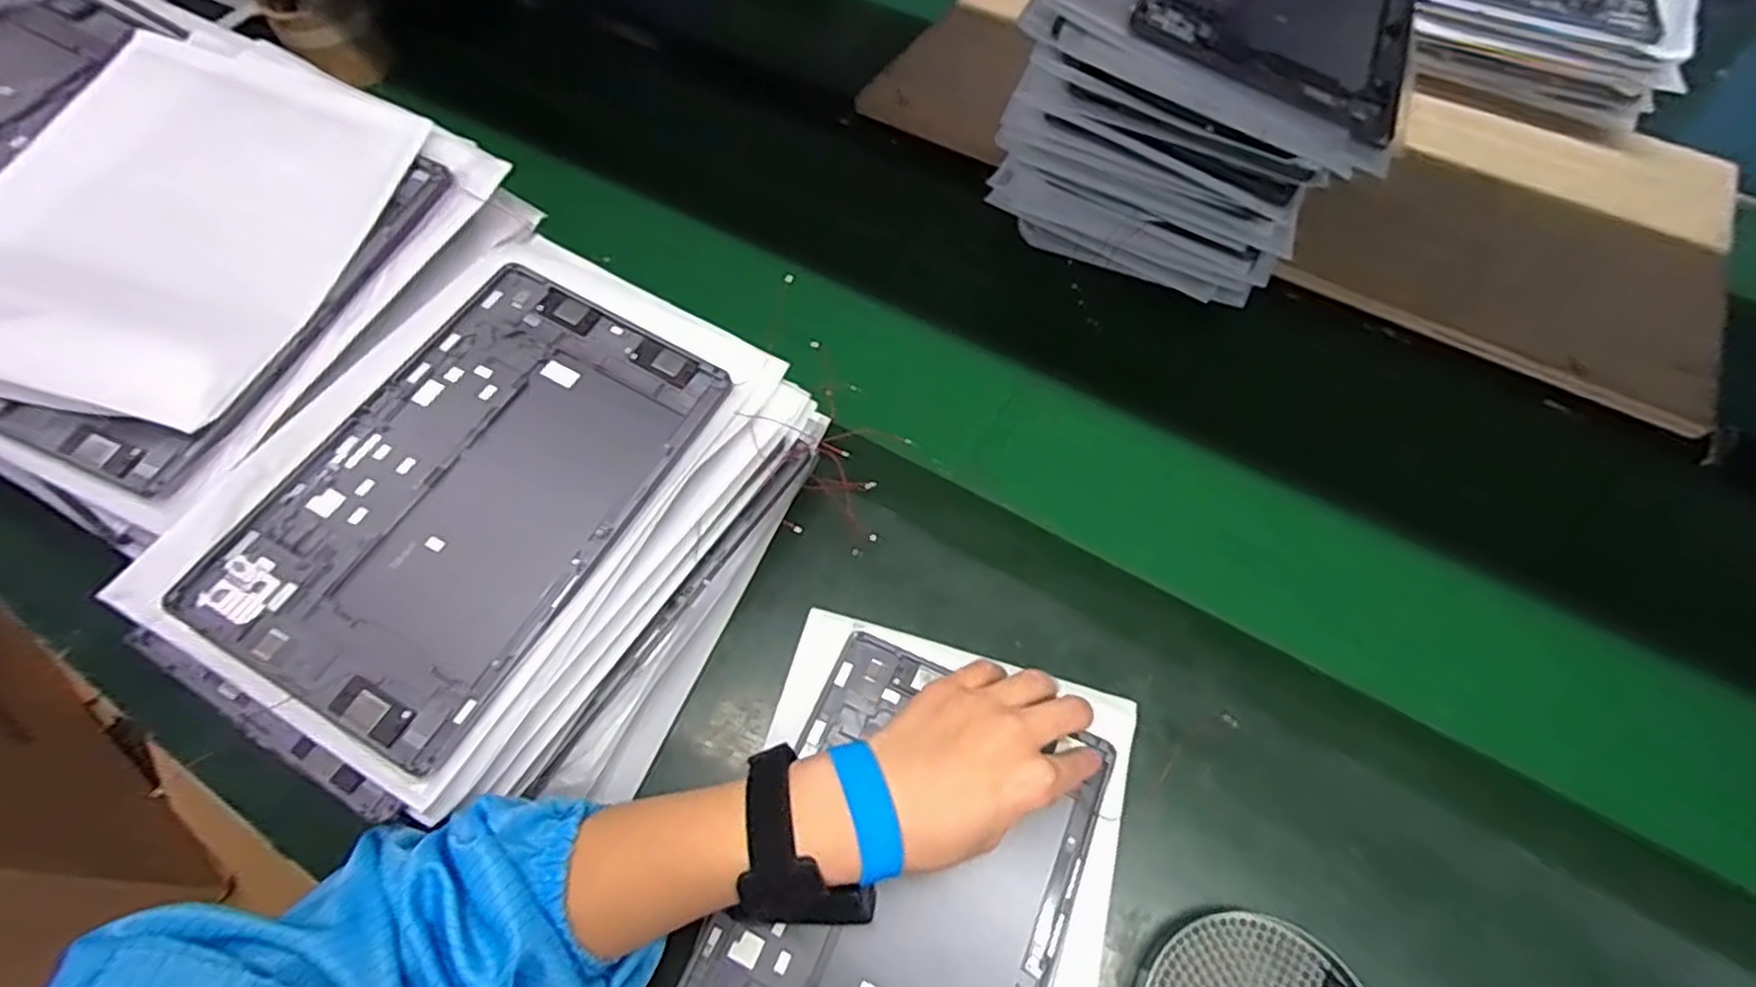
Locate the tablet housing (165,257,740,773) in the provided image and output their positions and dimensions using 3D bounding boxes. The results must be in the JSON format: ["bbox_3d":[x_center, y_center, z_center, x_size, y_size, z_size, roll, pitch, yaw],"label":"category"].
[{"bbox_3d":[-0.219,-0.004,0.412,0.165,0.010,0.256,27,66,7],"label":"tablet housing"}]

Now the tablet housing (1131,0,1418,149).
[{"bbox_3d":[0.288,-0.353,0.525,0.174,0.011,0.271,27,62,3],"label":"tablet housing"}]

